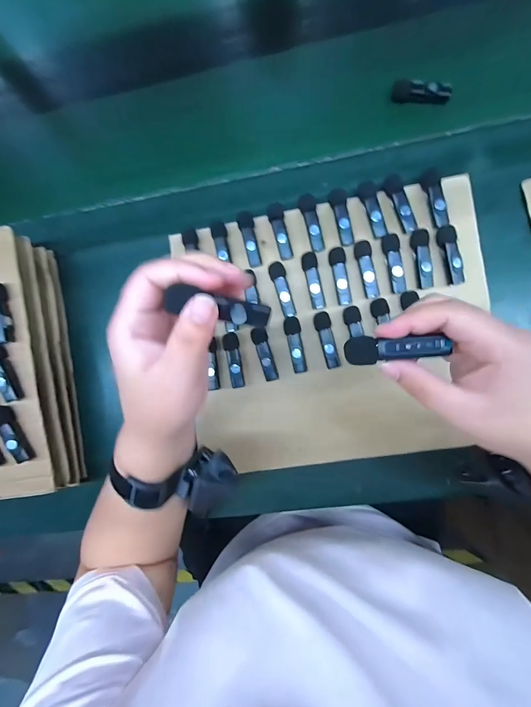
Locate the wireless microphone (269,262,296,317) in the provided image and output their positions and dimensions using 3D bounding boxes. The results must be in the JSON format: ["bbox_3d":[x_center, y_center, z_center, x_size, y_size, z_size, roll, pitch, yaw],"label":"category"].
[{"bbox_3d":[0.020,-0.074,0.352,0.018,0.016,0.064,-13,84,6],"label":"wireless microphone"}]

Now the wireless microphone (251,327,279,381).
[{"bbox_3d":[0.000,0.001,0.355,0.018,0.022,0.063,-15,84,6],"label":"wireless microphone"}]

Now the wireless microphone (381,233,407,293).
[{"bbox_3d":[0.144,-0.100,0.332,0.019,0.010,0.065,-7,85,6],"label":"wireless microphone"}]

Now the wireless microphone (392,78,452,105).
[{"bbox_3d":[0.182,-0.306,0.351,0.064,0.019,0.014,12,87,8],"label":"wireless microphone"}]

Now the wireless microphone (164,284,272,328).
[{"bbox_3d":[-0.026,-0.027,0.177,0.061,0.009,0.015,9,92,-19],"label":"wireless microphone"}]

